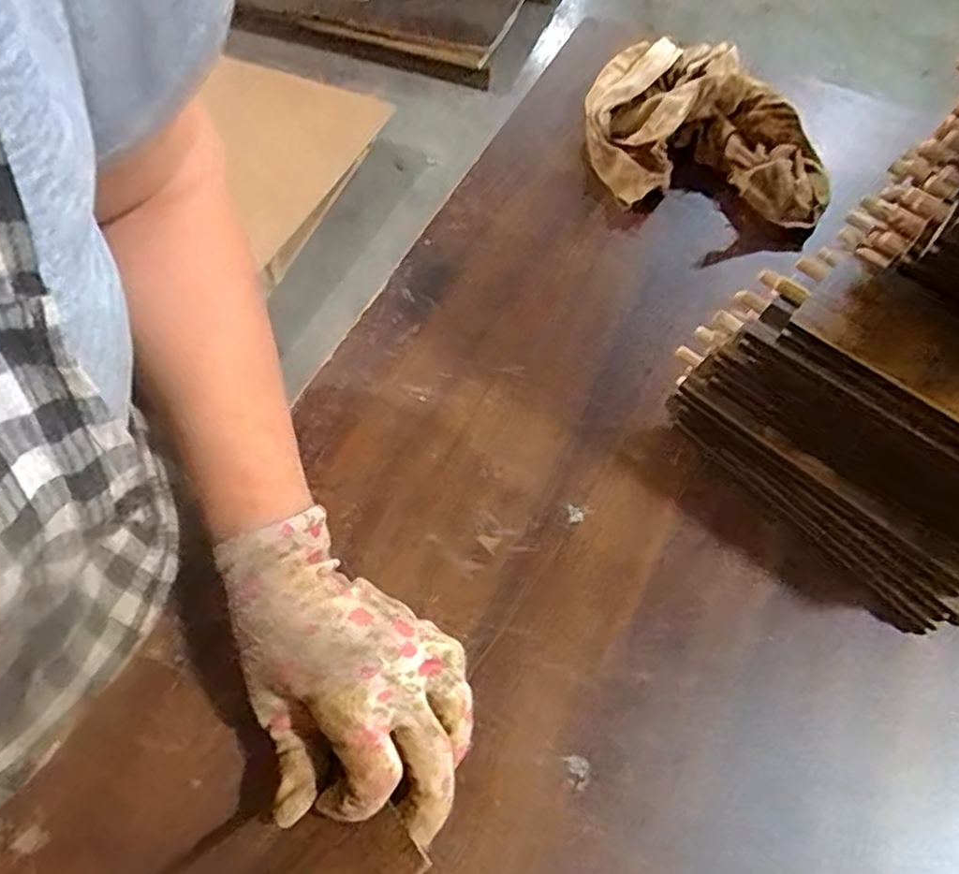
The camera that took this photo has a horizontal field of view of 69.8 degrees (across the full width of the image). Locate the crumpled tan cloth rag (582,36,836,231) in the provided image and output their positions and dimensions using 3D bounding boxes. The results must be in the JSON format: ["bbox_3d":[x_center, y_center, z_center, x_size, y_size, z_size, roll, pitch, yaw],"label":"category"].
[{"bbox_3d":[0.179,-0.243,0.548,0.194,0.056,0.151,14,60,7],"label":"crumpled tan cloth rag"}]

